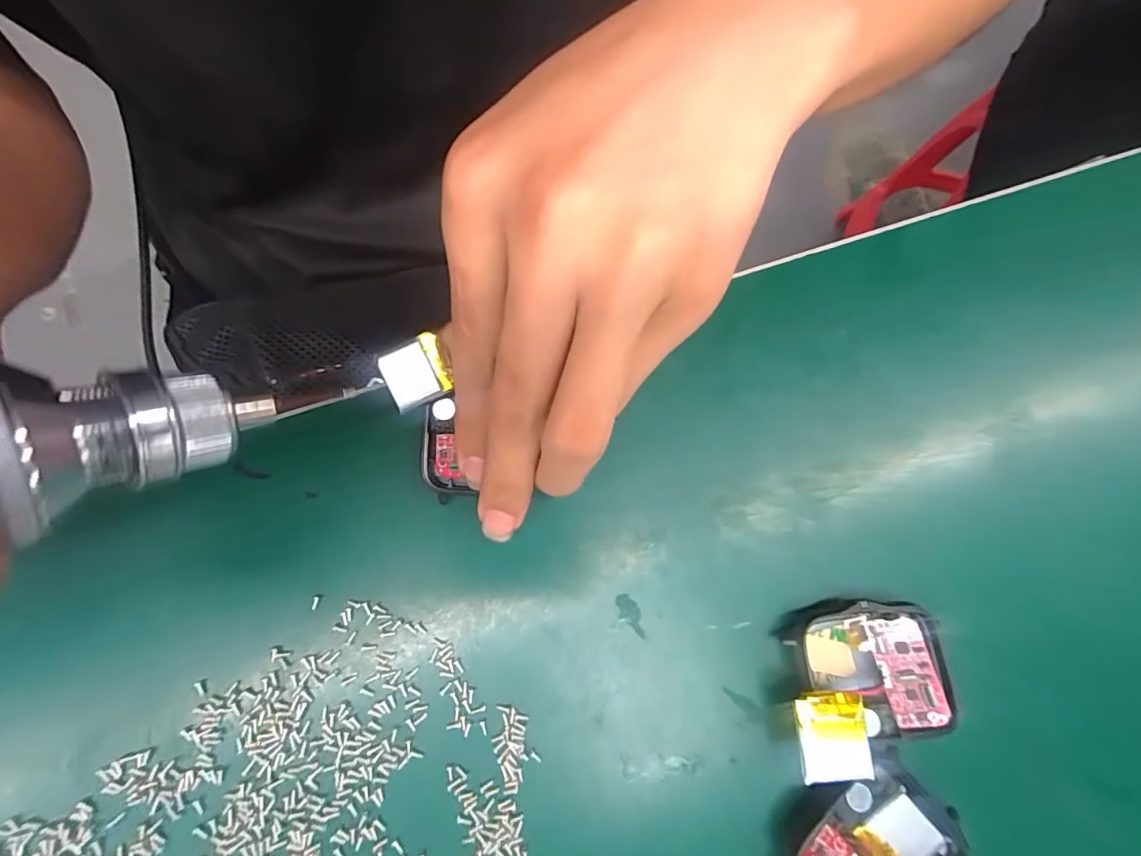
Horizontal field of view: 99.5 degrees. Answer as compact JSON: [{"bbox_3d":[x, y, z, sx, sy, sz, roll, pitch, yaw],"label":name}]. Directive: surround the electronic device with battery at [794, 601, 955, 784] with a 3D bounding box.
[{"bbox_3d":[0.087,0.075,0.140,0.047,0.010,0.043,-4,78,-3],"label":"electronic device with battery"}]

